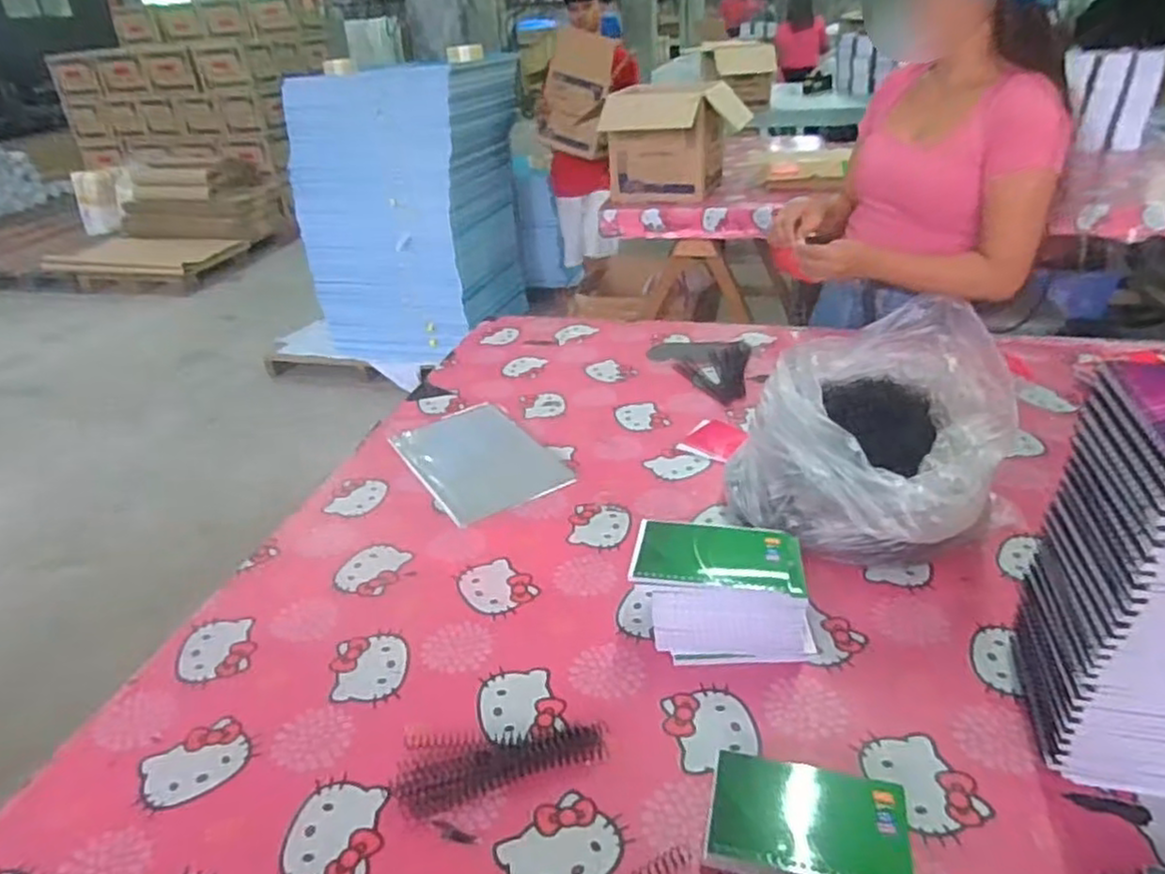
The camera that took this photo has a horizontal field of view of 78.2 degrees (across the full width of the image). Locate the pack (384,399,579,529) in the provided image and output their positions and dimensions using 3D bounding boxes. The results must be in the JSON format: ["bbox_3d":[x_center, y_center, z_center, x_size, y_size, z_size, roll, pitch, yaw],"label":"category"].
[{"bbox_3d":[-0.144,0.025,0.969,0.162,0.004,0.262,-21,35,-26],"label":"pack"}]

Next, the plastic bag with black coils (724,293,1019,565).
[{"bbox_3d":[0.285,0.021,0.728,0.257,0.207,0.294,5,32,14],"label":"plastic bag with black coils"}]

